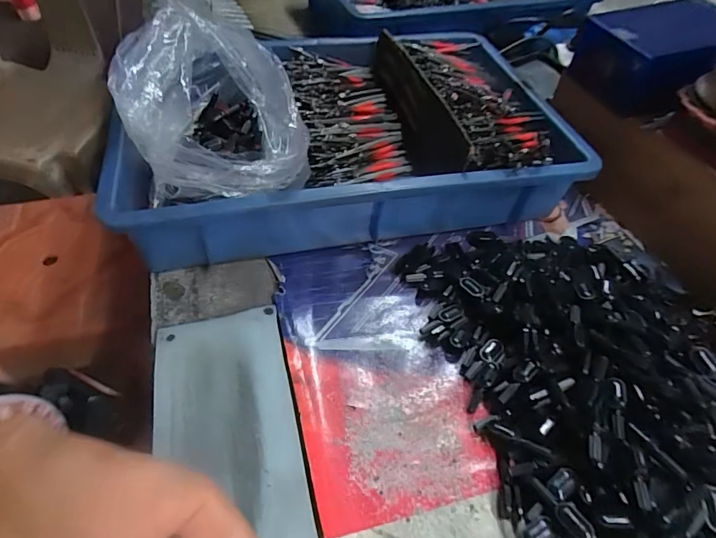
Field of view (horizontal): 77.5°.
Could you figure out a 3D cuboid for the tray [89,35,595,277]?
[{"bbox_3d":[-0.014,-0.152,0.472,0.425,0.090,0.291,-8,52,-12],"label":"tray"}]

